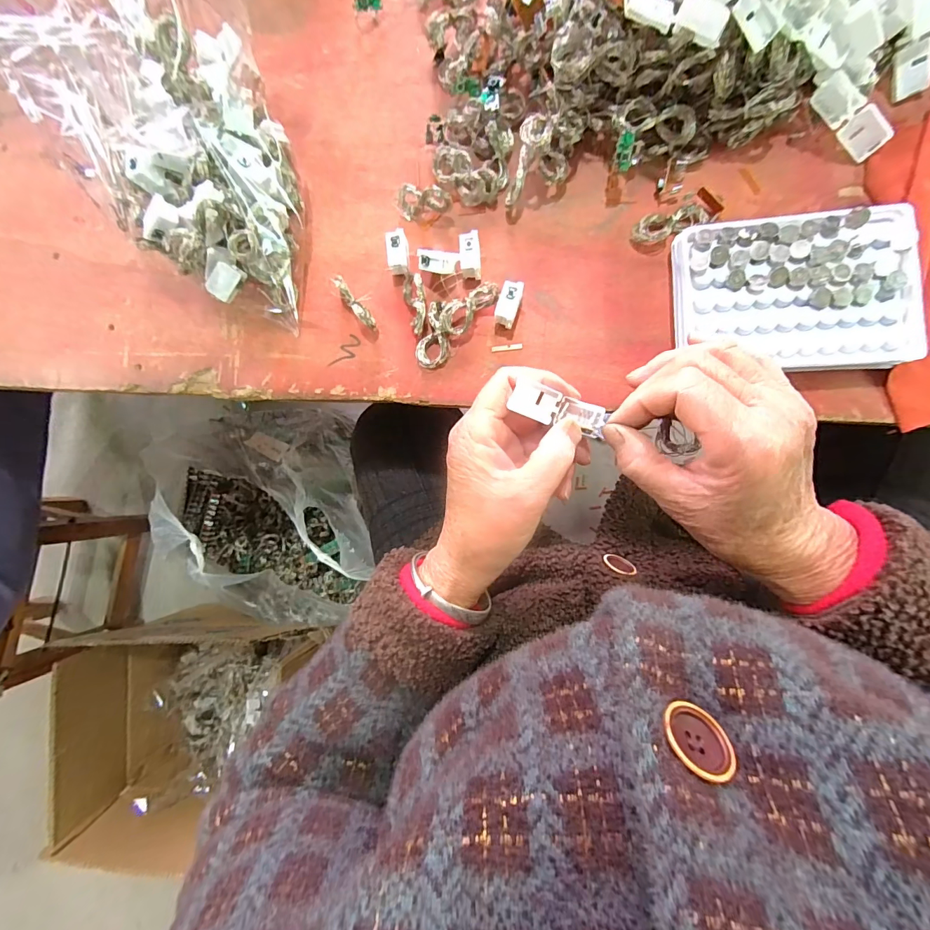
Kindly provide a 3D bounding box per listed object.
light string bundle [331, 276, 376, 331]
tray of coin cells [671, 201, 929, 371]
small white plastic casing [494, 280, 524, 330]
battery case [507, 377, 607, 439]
[{"bbox_3d":[-0.082,-0.119,0.311,0.010,0.020,0.042,-38,82,5],"label":"light string bundle"},{"bbox_3d":[0.205,-0.107,0.265,0.131,0.025,0.097,-3,86,9],"label":"tray of coin cells"},{"bbox_3d":[0.031,-0.111,0.293,0.015,0.020,0.029,17,89,10],"label":"small white plastic casing"},{"bbox_3d":[0.052,-0.031,0.238,0.054,0.013,0.017,14,89,-10],"label":"battery case"}]

